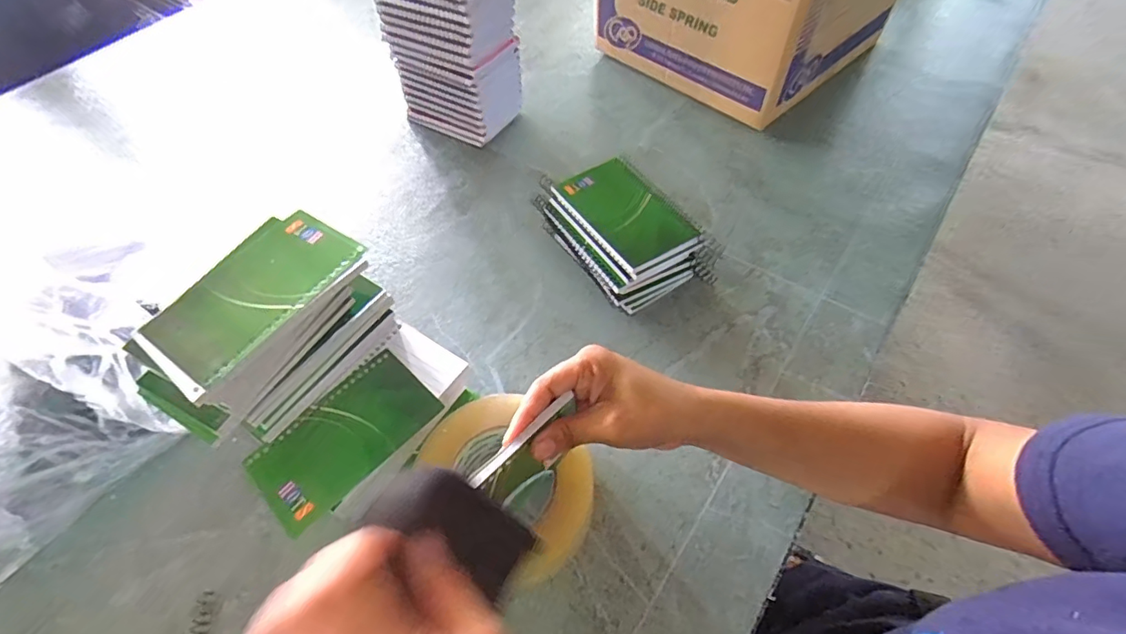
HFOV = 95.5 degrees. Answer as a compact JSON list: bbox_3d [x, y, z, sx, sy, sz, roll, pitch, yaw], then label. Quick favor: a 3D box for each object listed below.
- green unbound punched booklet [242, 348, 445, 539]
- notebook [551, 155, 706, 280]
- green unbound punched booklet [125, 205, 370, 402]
[{"bbox_3d":[-0.160,0.085,0.377,0.074,0.008,0.127,36,66,24],"label":"green unbound punched booklet"},{"bbox_3d":[0.059,-0.099,0.477,0.082,0.016,0.137,-29,59,-15],"label":"notebook"},{"bbox_3d":[-0.206,-0.019,0.338,0.092,0.008,0.132,32,62,22],"label":"green unbound punched booklet"}]

